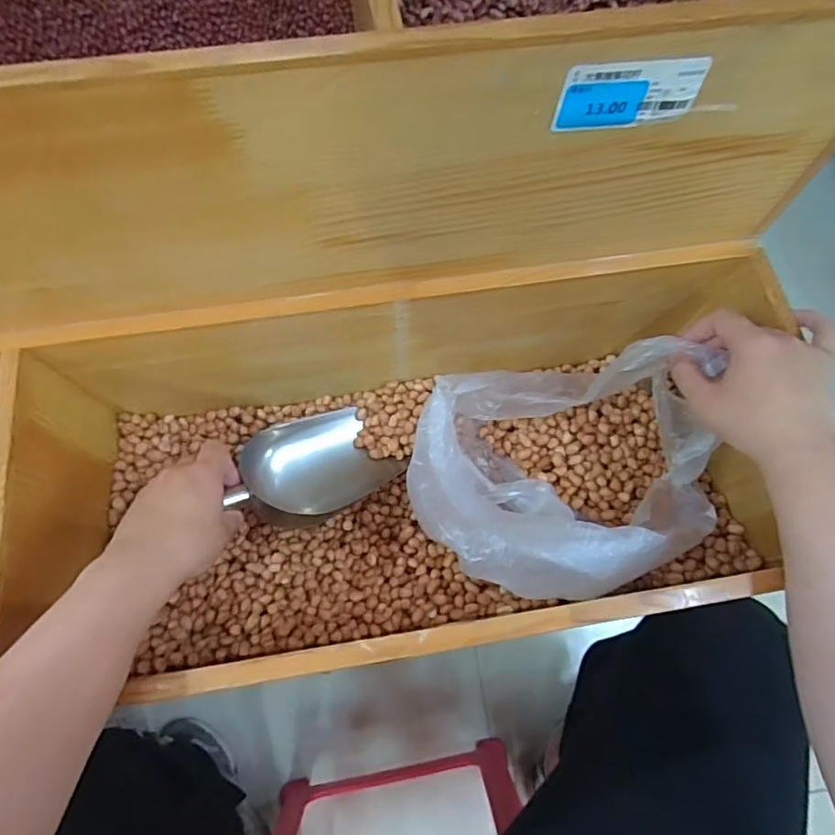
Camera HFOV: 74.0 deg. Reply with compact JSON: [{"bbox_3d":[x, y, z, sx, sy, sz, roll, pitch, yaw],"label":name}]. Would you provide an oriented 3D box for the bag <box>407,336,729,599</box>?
[{"bbox_3d":[0.127,0.041,0.492,0.248,0.126,0.212,-4,69,-2],"label":"bag"}]

